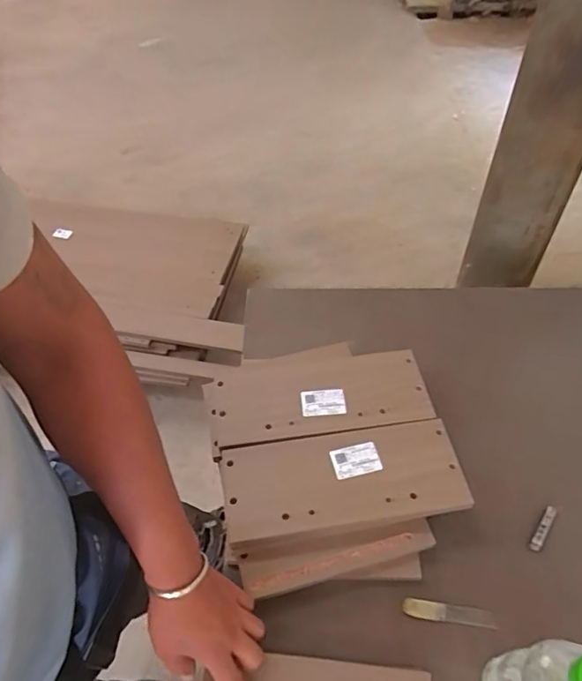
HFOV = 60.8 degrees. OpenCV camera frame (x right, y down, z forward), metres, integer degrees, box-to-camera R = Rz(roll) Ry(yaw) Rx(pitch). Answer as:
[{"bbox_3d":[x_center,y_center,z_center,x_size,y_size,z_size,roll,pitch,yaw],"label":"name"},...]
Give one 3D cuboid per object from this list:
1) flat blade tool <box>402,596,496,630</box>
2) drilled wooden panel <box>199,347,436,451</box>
[{"bbox_3d":[0.187,0.322,0.586,0.105,0.007,0.021,5,51,7],"label":"flat blade tool"},{"bbox_3d":[0.035,0.076,0.714,0.305,0.013,0.130,-7,50,-3],"label":"drilled wooden panel"}]

